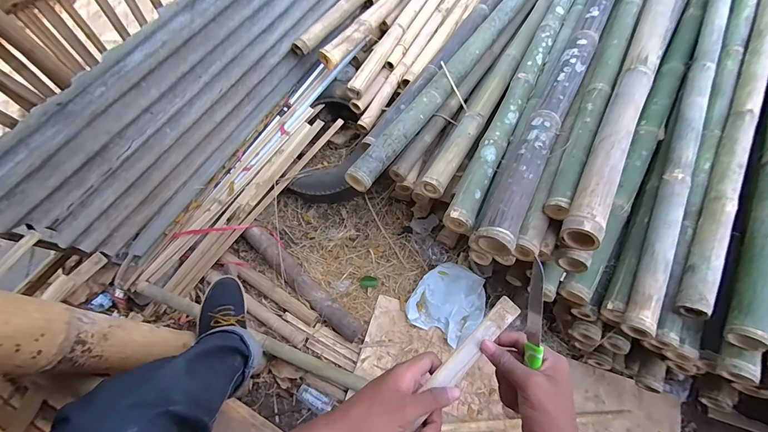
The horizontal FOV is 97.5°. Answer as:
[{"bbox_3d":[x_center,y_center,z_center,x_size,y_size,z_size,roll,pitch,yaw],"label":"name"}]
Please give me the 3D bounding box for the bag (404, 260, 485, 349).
[{"bbox_3d":[0.267,0.338,1.343,0.271,0.036,0.310,34,70,11],"label":"bag"}]

